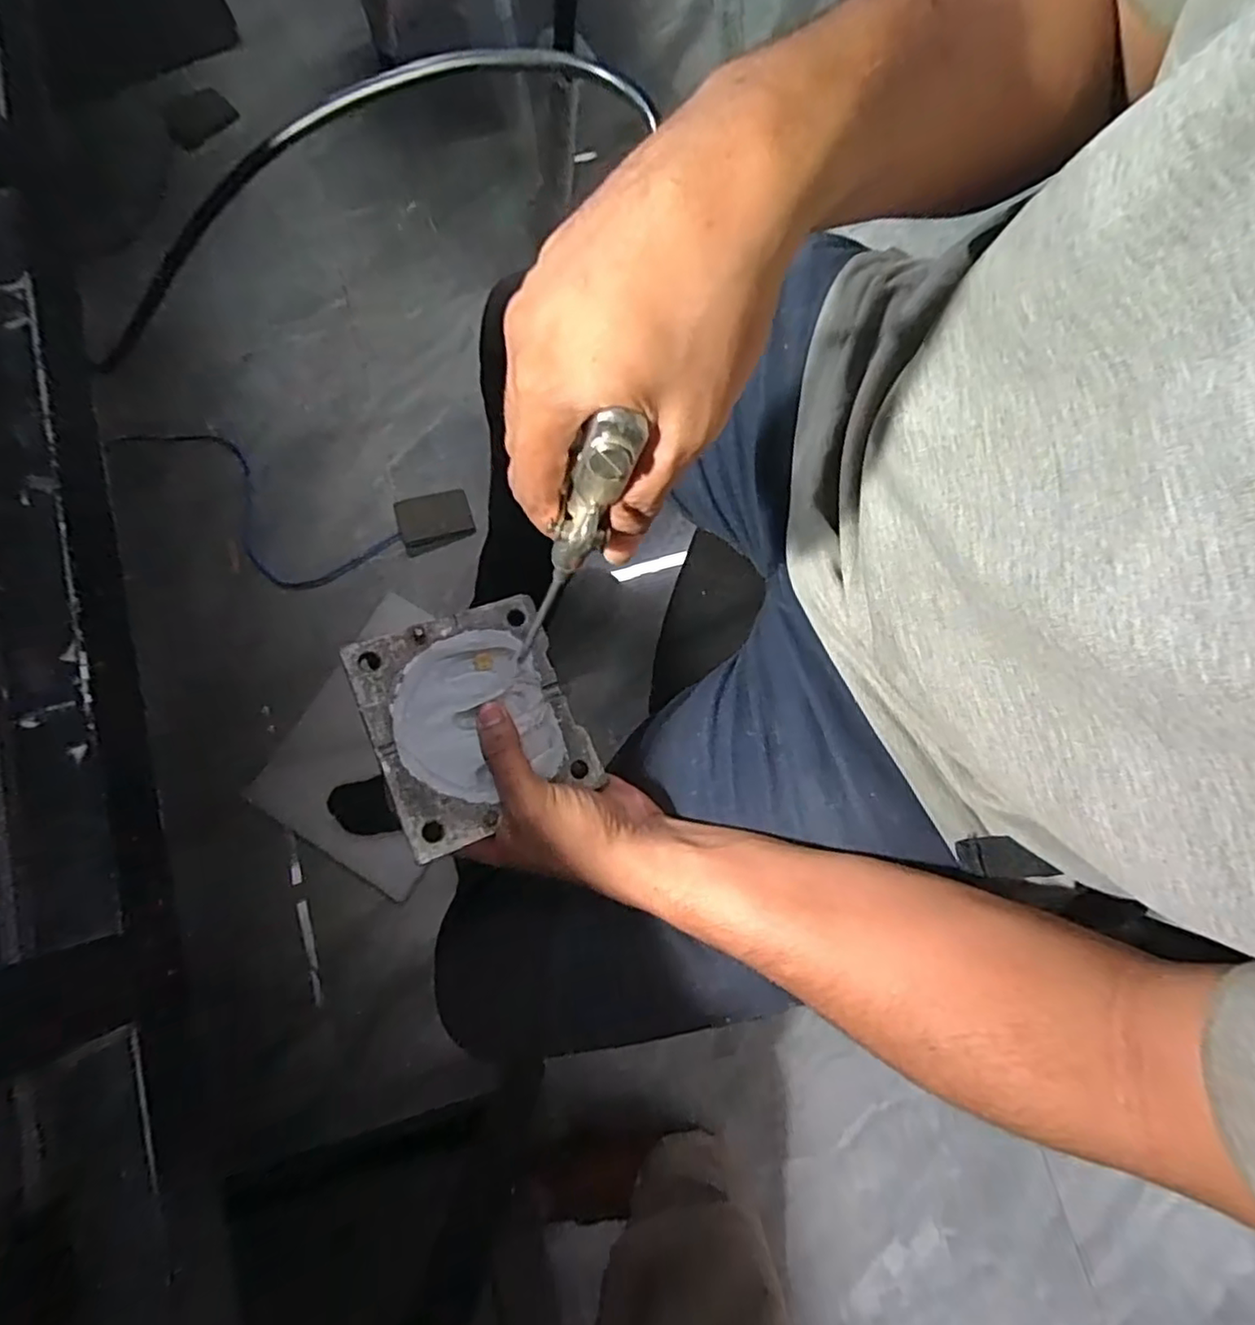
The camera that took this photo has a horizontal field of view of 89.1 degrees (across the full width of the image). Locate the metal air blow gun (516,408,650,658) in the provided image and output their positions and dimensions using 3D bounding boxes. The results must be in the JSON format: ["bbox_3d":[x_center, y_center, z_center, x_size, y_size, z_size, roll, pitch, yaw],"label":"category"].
[{"bbox_3d":[-0.021,-0.045,0.242,0.020,0.110,0.021,33,37,6],"label":"metal air blow gun"}]

